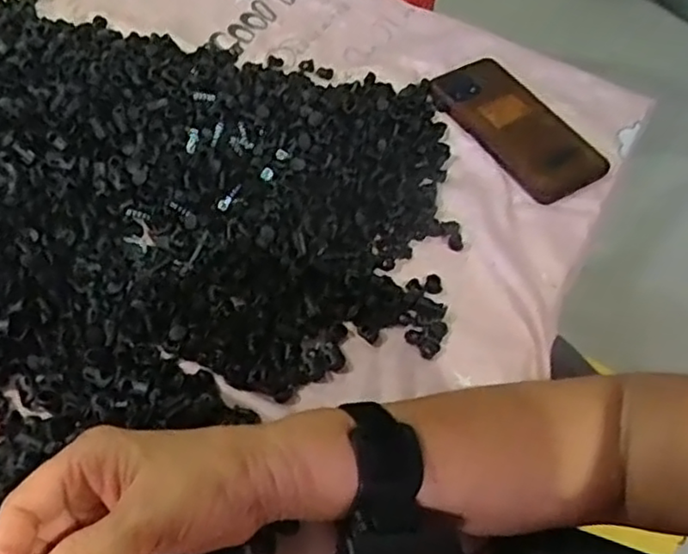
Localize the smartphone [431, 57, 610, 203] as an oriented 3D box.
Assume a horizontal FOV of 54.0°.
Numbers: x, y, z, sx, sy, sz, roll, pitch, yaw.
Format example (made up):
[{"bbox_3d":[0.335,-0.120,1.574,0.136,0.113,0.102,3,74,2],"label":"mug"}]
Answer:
[{"bbox_3d":[0.151,-0.135,0.591,0.086,0.008,0.165,-25,61,-19],"label":"smartphone"}]

